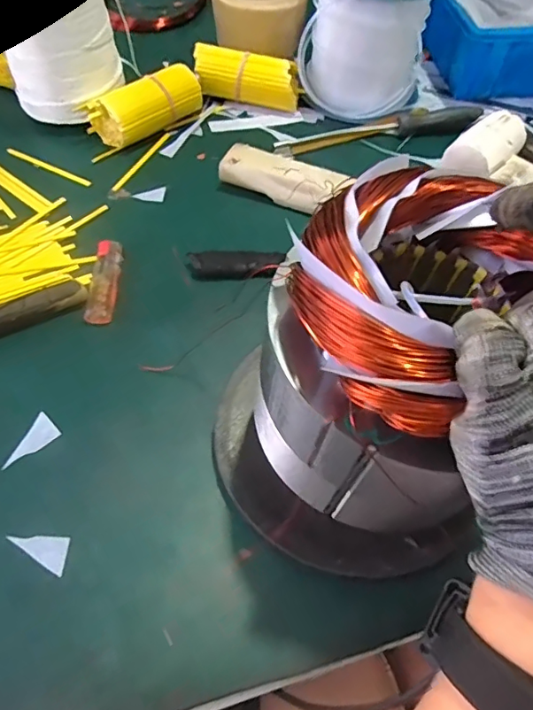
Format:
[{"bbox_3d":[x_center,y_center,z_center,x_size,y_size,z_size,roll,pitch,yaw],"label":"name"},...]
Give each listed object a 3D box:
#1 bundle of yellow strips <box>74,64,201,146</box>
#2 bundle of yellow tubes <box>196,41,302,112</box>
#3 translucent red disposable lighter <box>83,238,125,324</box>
[{"bbox_3d":[-0.133,-0.276,0.583,0.133,0.049,0.053,-29,62,-20],"label":"bundle of yellow strips"},{"bbox_3d":[-0.021,-0.329,0.620,0.128,0.049,0.048,12,56,5],"label":"bundle of yellow tubes"},{"bbox_3d":[-0.144,-0.066,0.465,0.023,0.008,0.090,1,56,-2],"label":"translucent red disposable lighter"}]

